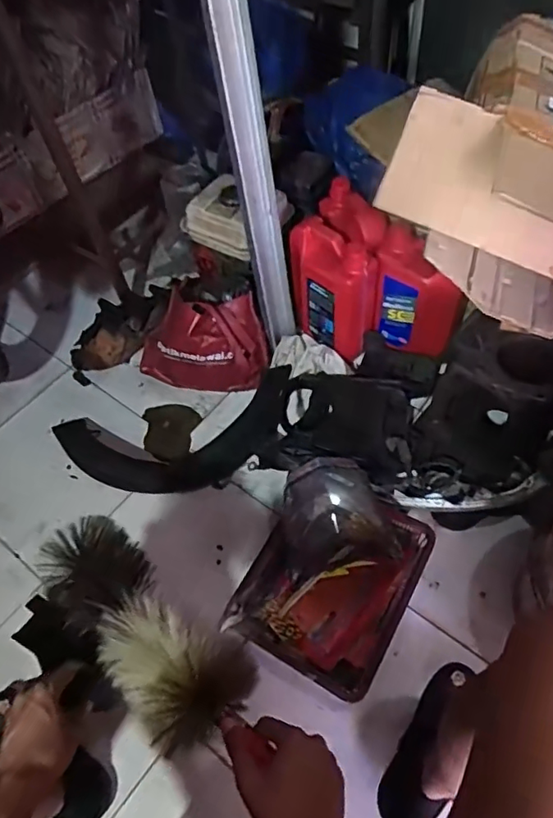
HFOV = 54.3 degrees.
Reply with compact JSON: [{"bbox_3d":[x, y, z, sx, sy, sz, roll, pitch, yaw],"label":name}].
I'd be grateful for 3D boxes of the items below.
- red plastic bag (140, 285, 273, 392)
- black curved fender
[{"bbox_3d":[-0.180,-0.156,1.275,0.308,0.221,0.132,-1,56,4],"label":"red plastic bag"},{"bbox_3d":[-0.220,0.060,1.226,0.556,0.069,0.268,-16,56,-6],"label":"black curved fender"}]

